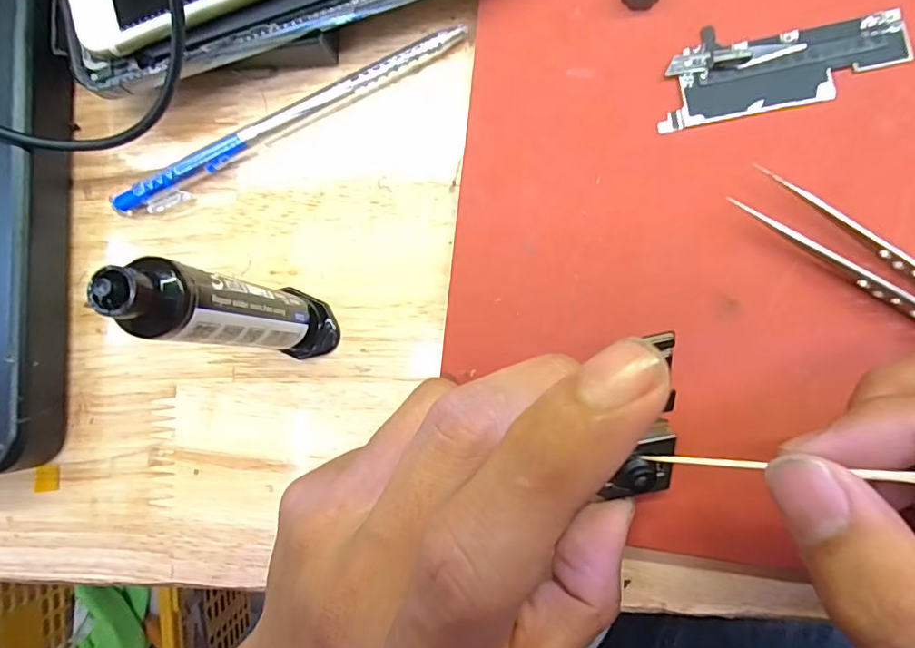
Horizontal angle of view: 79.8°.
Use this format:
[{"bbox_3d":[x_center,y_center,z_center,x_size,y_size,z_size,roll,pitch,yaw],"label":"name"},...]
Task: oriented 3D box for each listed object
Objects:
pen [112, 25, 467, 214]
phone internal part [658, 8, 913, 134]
[{"bbox_3d":[-0.061,-0.072,0.194,0.137,0.010,0.007,-26,82,6],"label":"pen"},{"bbox_3d":[0.101,-0.081,0.169,0.072,0.004,0.027,-9,84,8],"label":"phone internal part"}]

